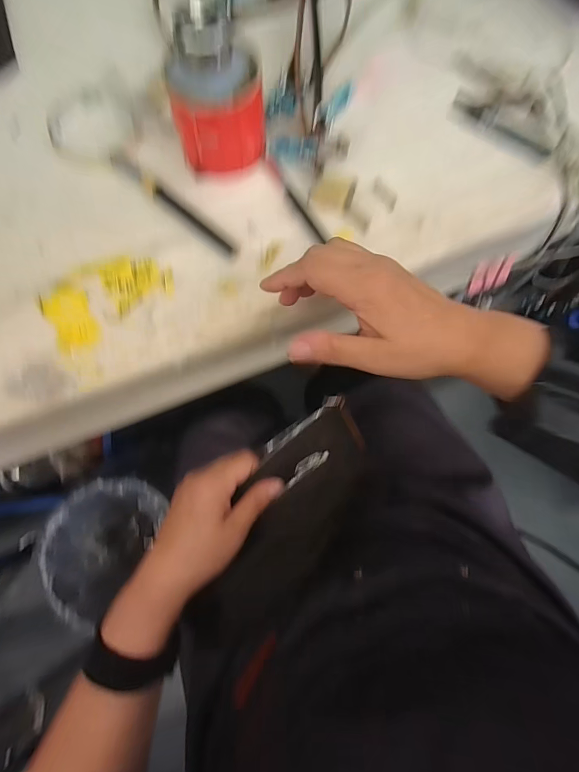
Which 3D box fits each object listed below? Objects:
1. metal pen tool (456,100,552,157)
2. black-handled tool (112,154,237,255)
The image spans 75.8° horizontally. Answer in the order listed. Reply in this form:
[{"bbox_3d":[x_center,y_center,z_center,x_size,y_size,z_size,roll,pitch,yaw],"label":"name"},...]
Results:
[{"bbox_3d":[0.201,-0.245,0.352,0.099,0.006,0.017,38,80,7],"label":"metal pen tool"},{"bbox_3d":[-0.106,-0.168,0.337,0.147,0.014,0.012,40,80,7],"label":"black-handled tool"}]

